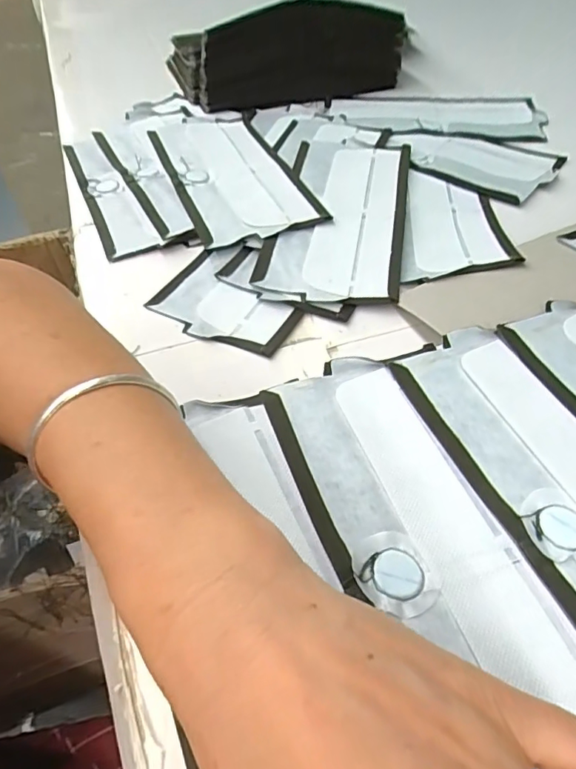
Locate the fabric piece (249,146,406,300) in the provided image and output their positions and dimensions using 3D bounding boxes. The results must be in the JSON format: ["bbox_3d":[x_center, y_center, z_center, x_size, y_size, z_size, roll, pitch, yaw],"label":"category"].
[{"bbox_3d":[0.045,-0.147,0.445,0.106,0.014,0.230,7,52,9],"label":"fabric piece"}]

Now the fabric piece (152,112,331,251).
[{"bbox_3d":[-0.056,-0.205,0.498,0.113,0.014,0.244,-13,49,-13],"label":"fabric piece"}]

